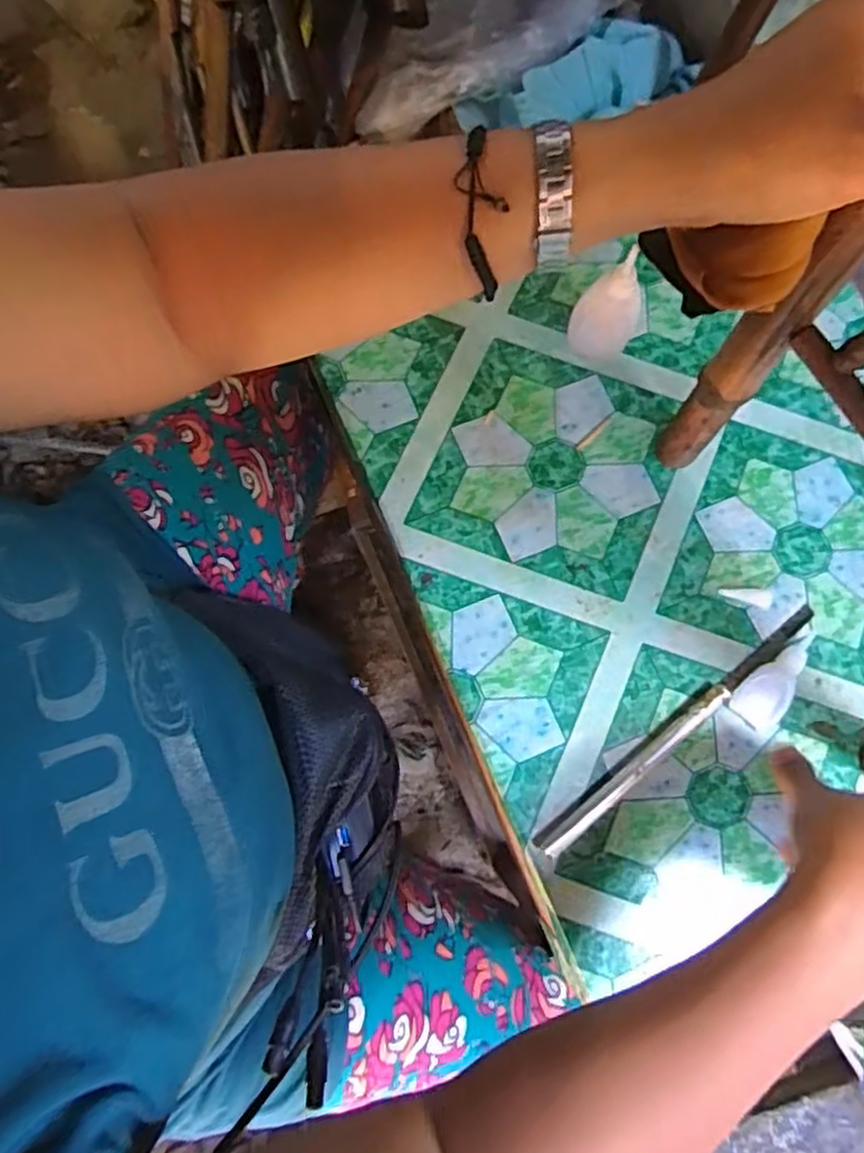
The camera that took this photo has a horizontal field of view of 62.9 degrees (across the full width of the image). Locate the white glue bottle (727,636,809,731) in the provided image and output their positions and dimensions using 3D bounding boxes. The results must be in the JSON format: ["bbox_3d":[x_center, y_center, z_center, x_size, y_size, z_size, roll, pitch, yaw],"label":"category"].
[{"bbox_3d":[0.227,0.072,0.464,0.065,0.013,0.032,-37,80,-9],"label":"white glue bottle"}]

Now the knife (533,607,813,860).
[{"bbox_3d":[0.161,0.098,0.457,0.237,0.012,0.014,-37,80,-9],"label":"knife"}]

